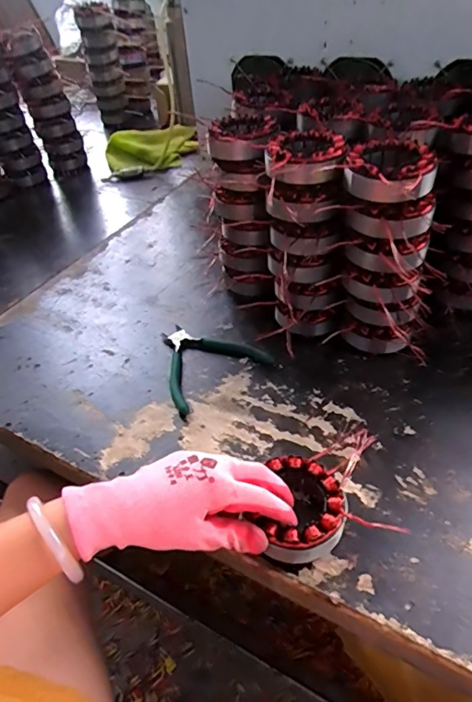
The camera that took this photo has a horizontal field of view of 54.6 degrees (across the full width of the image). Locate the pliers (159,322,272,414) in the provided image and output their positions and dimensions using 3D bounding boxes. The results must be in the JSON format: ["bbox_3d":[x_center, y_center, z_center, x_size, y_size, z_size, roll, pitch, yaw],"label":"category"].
[{"bbox_3d":[-0.045,0.007,0.570,0.133,0.014,0.128,-30,49,-24],"label":"pliers"}]

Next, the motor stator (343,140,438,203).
[{"bbox_3d":[0.152,-0.176,0.453,0.080,0.032,0.095,28,52,31],"label":"motor stator"}]

